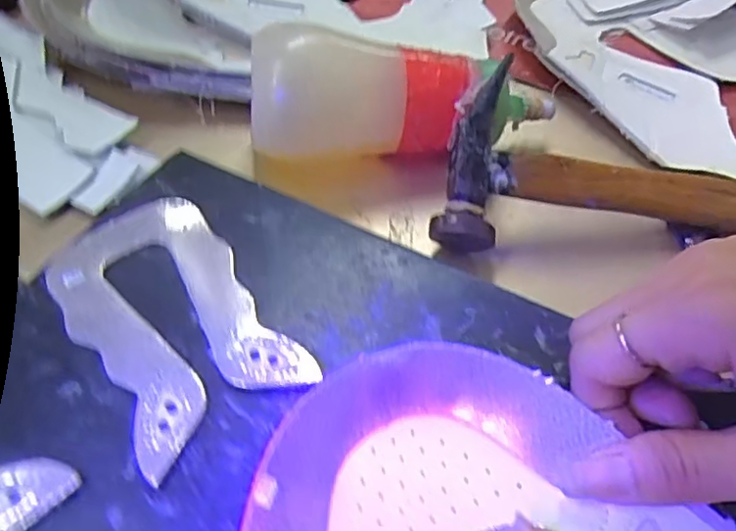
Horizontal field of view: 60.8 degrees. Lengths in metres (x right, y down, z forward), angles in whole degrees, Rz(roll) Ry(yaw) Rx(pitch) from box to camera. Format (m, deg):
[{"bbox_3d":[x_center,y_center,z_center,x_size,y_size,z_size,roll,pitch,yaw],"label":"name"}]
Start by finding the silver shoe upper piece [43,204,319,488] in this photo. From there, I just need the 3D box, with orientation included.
[{"bbox_3d":[-0.076,0.017,0.240,0.065,0.007,0.110,-29,57,-23],"label":"silver shoe upper piece"}]

